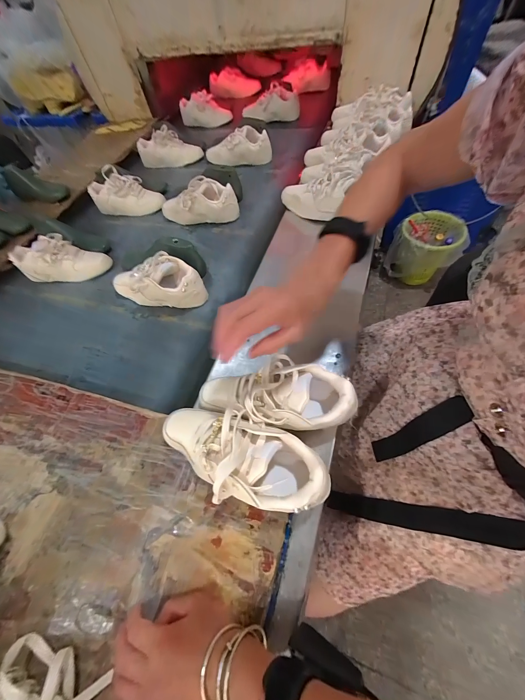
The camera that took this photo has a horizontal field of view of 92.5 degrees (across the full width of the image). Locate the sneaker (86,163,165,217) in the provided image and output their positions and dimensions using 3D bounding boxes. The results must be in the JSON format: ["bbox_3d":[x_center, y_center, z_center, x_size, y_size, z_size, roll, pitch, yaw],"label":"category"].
[{"bbox_3d":[-0.452,-0.532,0.848,0.254,0.111,0.115,11,63,13],"label":"sneaker"}]

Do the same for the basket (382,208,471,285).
[{"bbox_3d":[0.864,-0.524,1.389,0.290,0.333,0.334,11,63,14],"label":"basket"}]

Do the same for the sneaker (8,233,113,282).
[{"bbox_3d":[-0.553,-0.253,0.702,0.240,0.093,0.118,0,60,10],"label":"sneaker"}]

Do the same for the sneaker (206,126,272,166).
[{"bbox_3d":[-0.095,-0.761,0.939,0.247,0.091,0.102,-4,61,6],"label":"sneaker"}]

